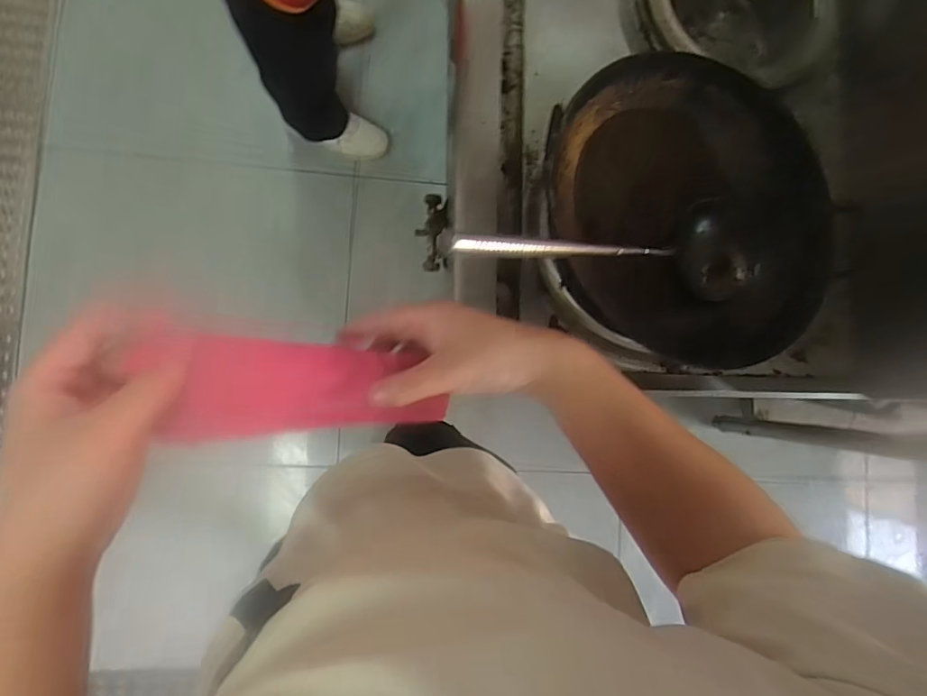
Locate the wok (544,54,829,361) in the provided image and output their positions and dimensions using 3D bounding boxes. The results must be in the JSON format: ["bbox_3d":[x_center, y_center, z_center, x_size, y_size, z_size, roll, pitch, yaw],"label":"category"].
[{"bbox_3d":[0.305,-0.196,0.691,0.334,0.122,0.367,0,86,-8],"label":"wok"}]

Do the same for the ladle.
[{"bbox_3d":[0.212,-0.120,0.622,0.434,0.065,0.133,-6,87,-38],"label":"ladle"}]

